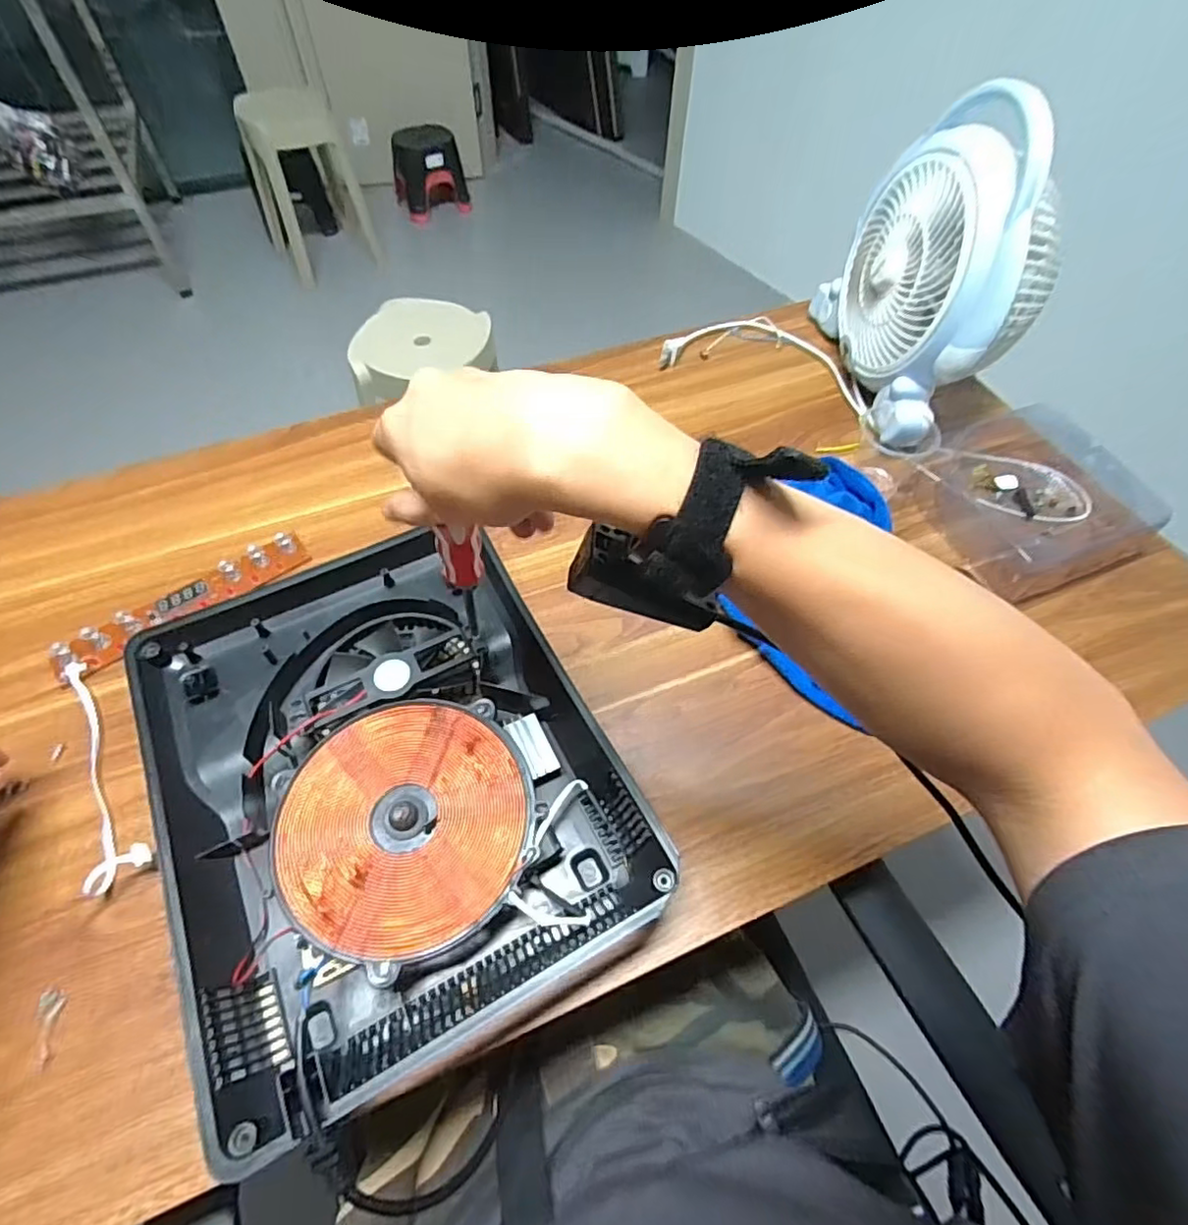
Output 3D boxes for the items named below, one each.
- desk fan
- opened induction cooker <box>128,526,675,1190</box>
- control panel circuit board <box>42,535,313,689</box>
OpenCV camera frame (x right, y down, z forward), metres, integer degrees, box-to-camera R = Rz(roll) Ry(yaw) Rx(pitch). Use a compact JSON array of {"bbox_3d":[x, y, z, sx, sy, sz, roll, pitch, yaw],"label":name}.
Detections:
[{"bbox_3d":[0.349,-0.338,0.621,0.122,0.246,0.266,-4,57,-4],"label":"desk fan"},{"bbox_3d":[-0.143,0.098,0.429,0.268,0.044,0.355,-24,61,-16],"label":"opened induction cooker"},{"bbox_3d":[-0.349,-0.010,0.534,0.207,0.025,0.034,-35,64,-21],"label":"control panel circuit board"}]

